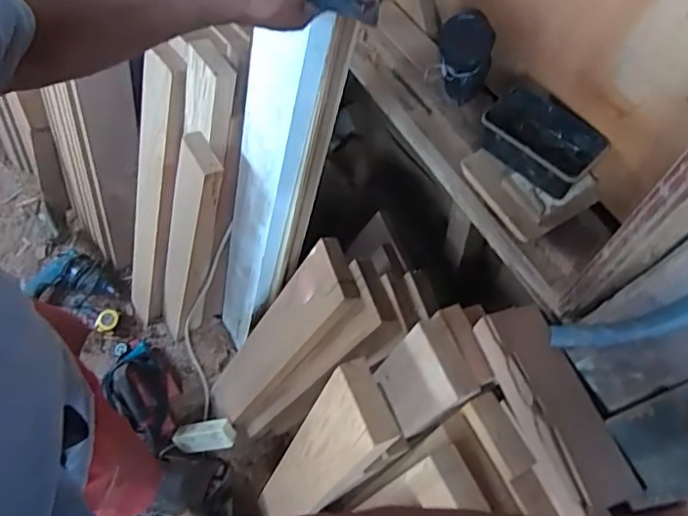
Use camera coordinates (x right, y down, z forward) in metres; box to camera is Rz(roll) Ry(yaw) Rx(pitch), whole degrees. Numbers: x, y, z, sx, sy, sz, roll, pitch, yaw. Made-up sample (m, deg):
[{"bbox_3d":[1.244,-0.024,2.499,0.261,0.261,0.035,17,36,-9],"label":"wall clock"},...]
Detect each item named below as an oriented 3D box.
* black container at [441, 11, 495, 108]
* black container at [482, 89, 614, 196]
[{"bbox_3d":[0.171,-0.283,0.787,0.074,0.107,0.076,12,66,9],"label":"black container"},{"bbox_3d":[0.249,-0.147,0.696,0.143,0.057,0.088,41,74,19],"label":"black container"}]

